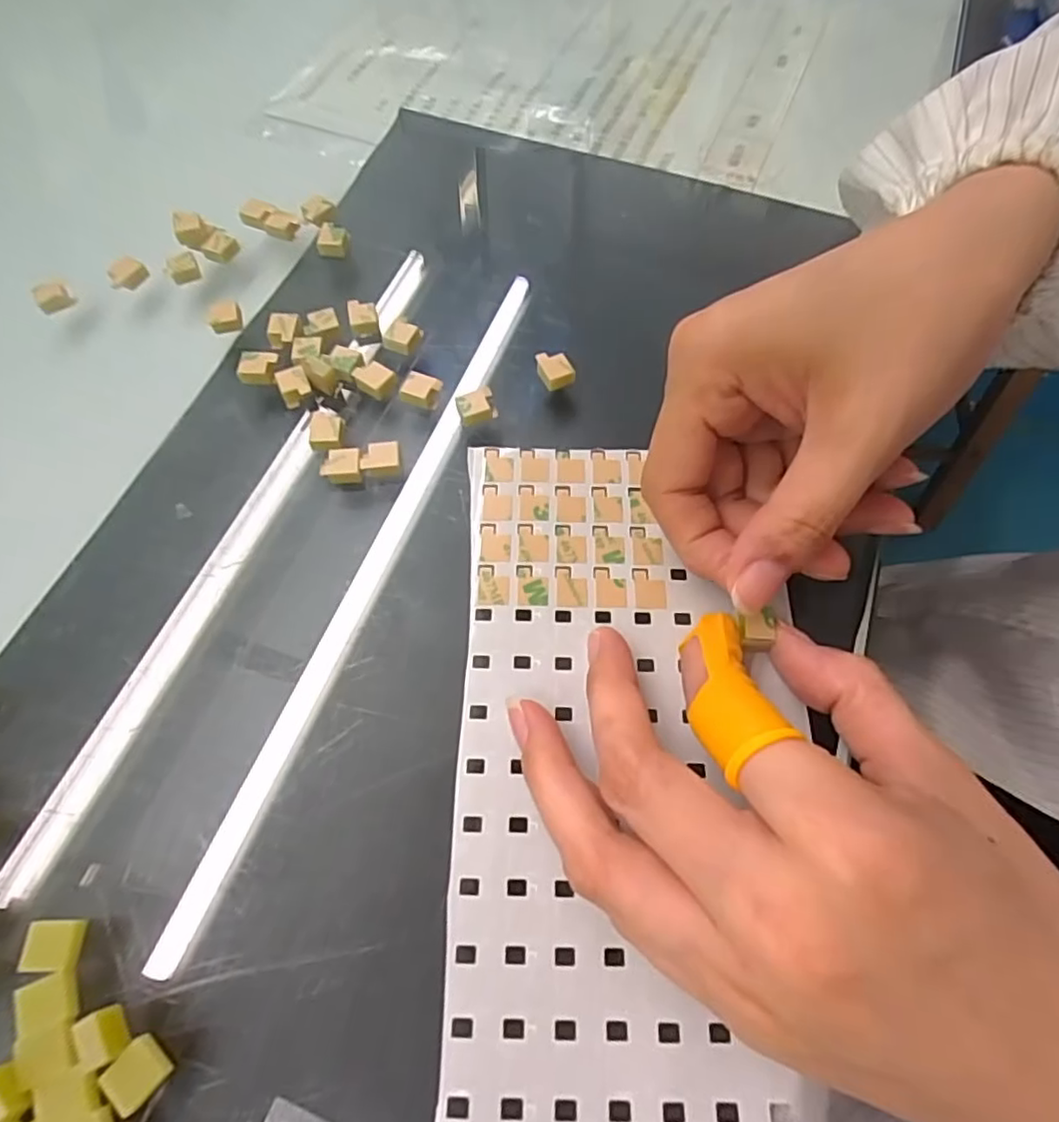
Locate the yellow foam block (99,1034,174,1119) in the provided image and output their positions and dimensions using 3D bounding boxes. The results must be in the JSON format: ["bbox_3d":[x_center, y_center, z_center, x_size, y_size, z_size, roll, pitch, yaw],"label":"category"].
[{"bbox_3d":[-0.087,0.113,0.140,0.011,0.006,0.011,39,70,17],"label":"yellow foam block"}]

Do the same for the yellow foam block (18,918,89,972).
[{"bbox_3d":[-0.113,0.091,0.150,0.012,0.004,0.010,2,64,1],"label":"yellow foam block"}]

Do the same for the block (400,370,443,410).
[{"bbox_3d":[-0.038,-0.059,0.222,0.013,0.005,0.011,20,66,9],"label":"block"}]

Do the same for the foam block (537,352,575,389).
[{"bbox_3d":[0.009,-0.069,0.227,0.012,0.006,0.013,-15,65,-7],"label":"foam block"}]

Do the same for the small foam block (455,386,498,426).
[{"bbox_3d":[-0.018,-0.053,0.218,0.013,0.006,0.010,-17,66,-8],"label":"small foam block"}]

